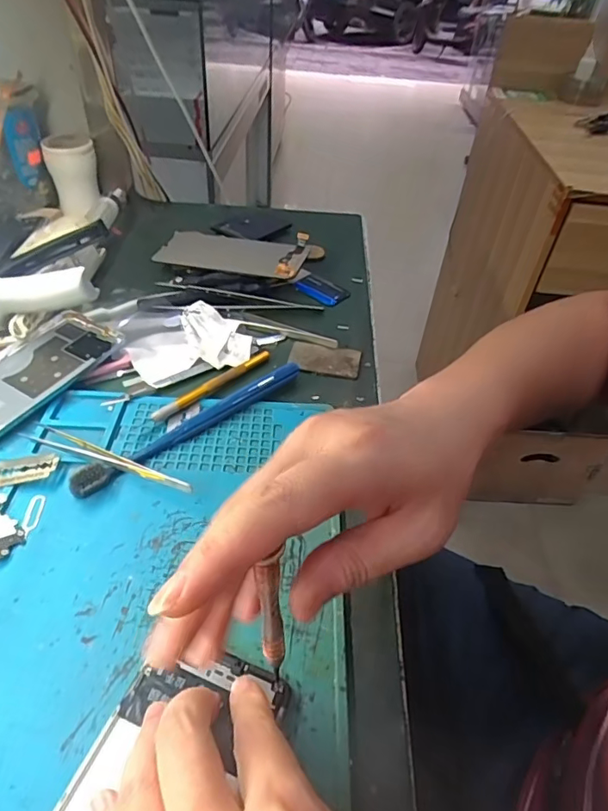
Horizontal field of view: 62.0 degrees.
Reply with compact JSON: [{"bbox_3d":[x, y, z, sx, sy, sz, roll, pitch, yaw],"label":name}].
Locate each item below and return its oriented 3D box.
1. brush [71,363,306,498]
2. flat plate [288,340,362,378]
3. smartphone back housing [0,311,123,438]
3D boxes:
[{"bbox_3d":[-0.076,0.013,0.364,0.185,0.016,0.016,-32,56,-33],"label":"brush"},{"bbox_3d":[0.018,-0.042,0.440,0.060,0.005,0.034,12,45,5],"label":"flat plate"},{"bbox_3d":[-0.219,-0.023,0.386,0.077,0.011,0.157,28,48,19],"label":"smartphone back housing"}]

